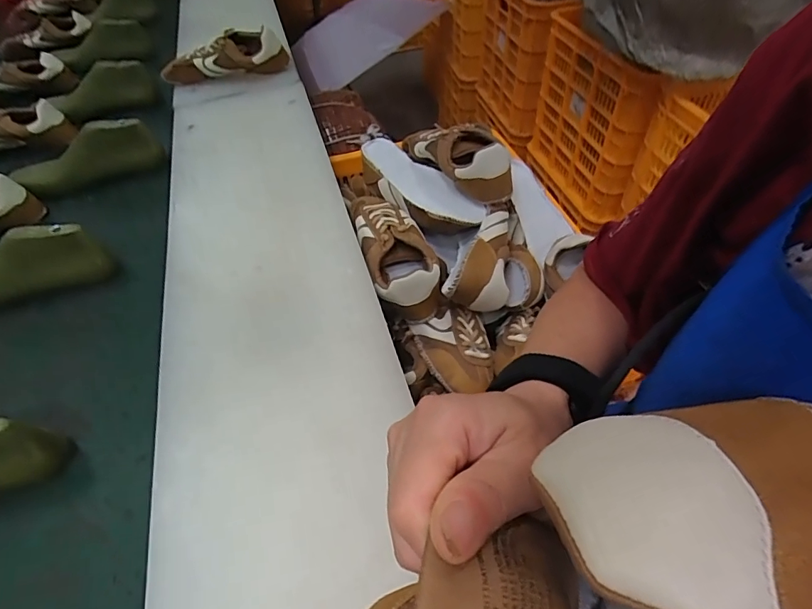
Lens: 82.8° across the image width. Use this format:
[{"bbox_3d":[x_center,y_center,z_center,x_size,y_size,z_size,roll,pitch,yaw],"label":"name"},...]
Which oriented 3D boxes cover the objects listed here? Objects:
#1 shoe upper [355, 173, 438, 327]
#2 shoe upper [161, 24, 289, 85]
[{"bbox_3d":[-0.024,-0.087,0.659,0.086,0.070,0.240,-16,52,-9],"label":"shoe upper"},{"bbox_3d":[-0.345,-0.454,0.863,0.240,0.075,0.074,-11,51,-6],"label":"shoe upper"}]

